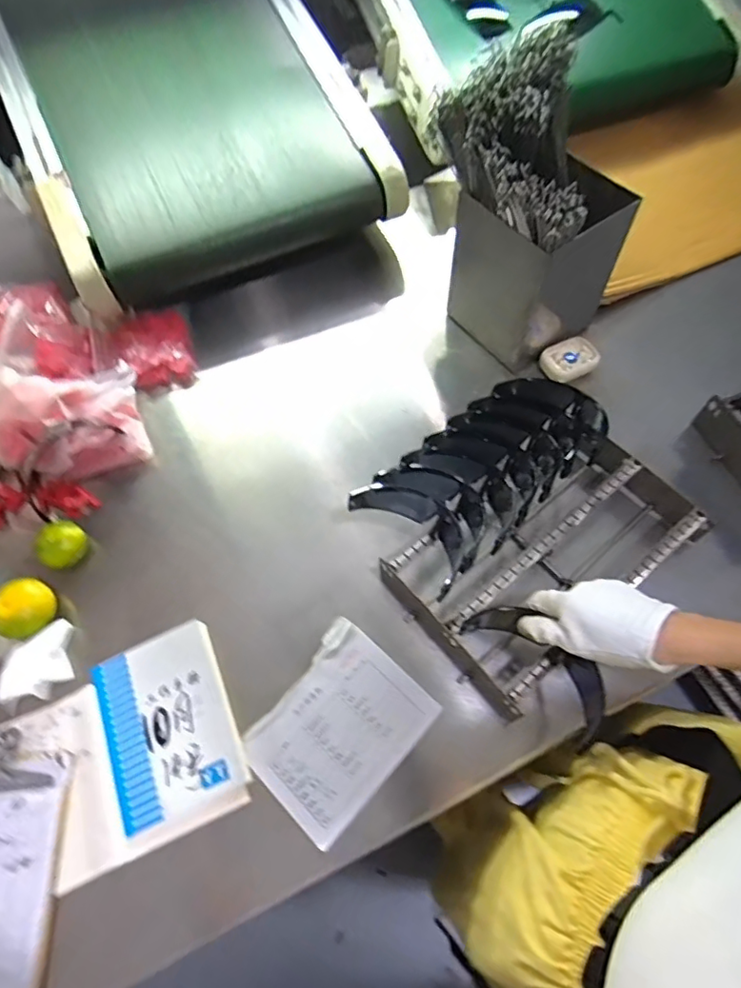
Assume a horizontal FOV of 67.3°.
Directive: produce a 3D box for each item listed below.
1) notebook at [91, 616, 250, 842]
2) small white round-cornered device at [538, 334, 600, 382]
[{"bbox_3d":[-0.207,0.231,0.566,0.126,0.025,0.170,-23,66,-9],"label":"notebook"},{"bbox_3d":[0.281,-0.189,0.781,0.070,0.021,0.057,-32,67,-13],"label":"small white round-cornered device"}]

